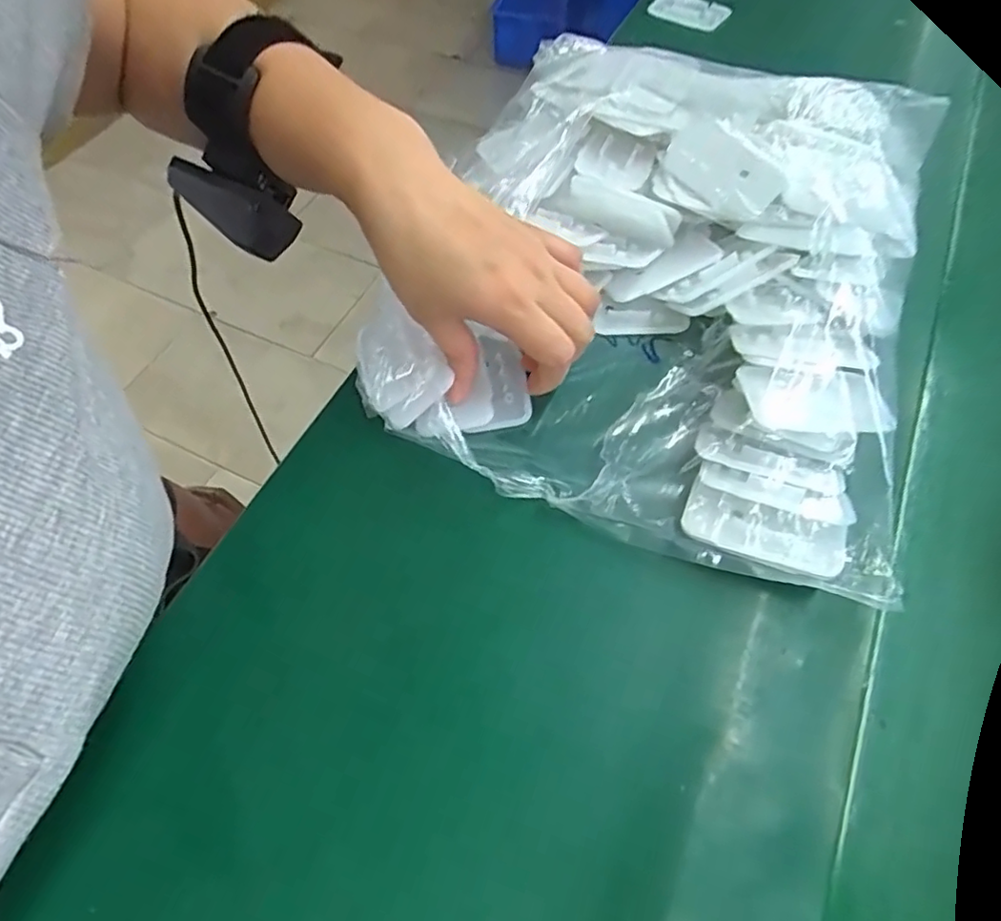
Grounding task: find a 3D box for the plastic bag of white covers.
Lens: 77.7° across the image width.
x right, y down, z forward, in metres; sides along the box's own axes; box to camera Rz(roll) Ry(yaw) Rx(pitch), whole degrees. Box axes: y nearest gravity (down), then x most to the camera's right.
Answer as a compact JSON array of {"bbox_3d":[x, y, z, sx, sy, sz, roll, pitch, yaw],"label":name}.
[{"bbox_3d":[0.088,-0.110,0.340,0.269,0.083,0.293,22,63,16],"label":"plastic bag of white covers"}]

